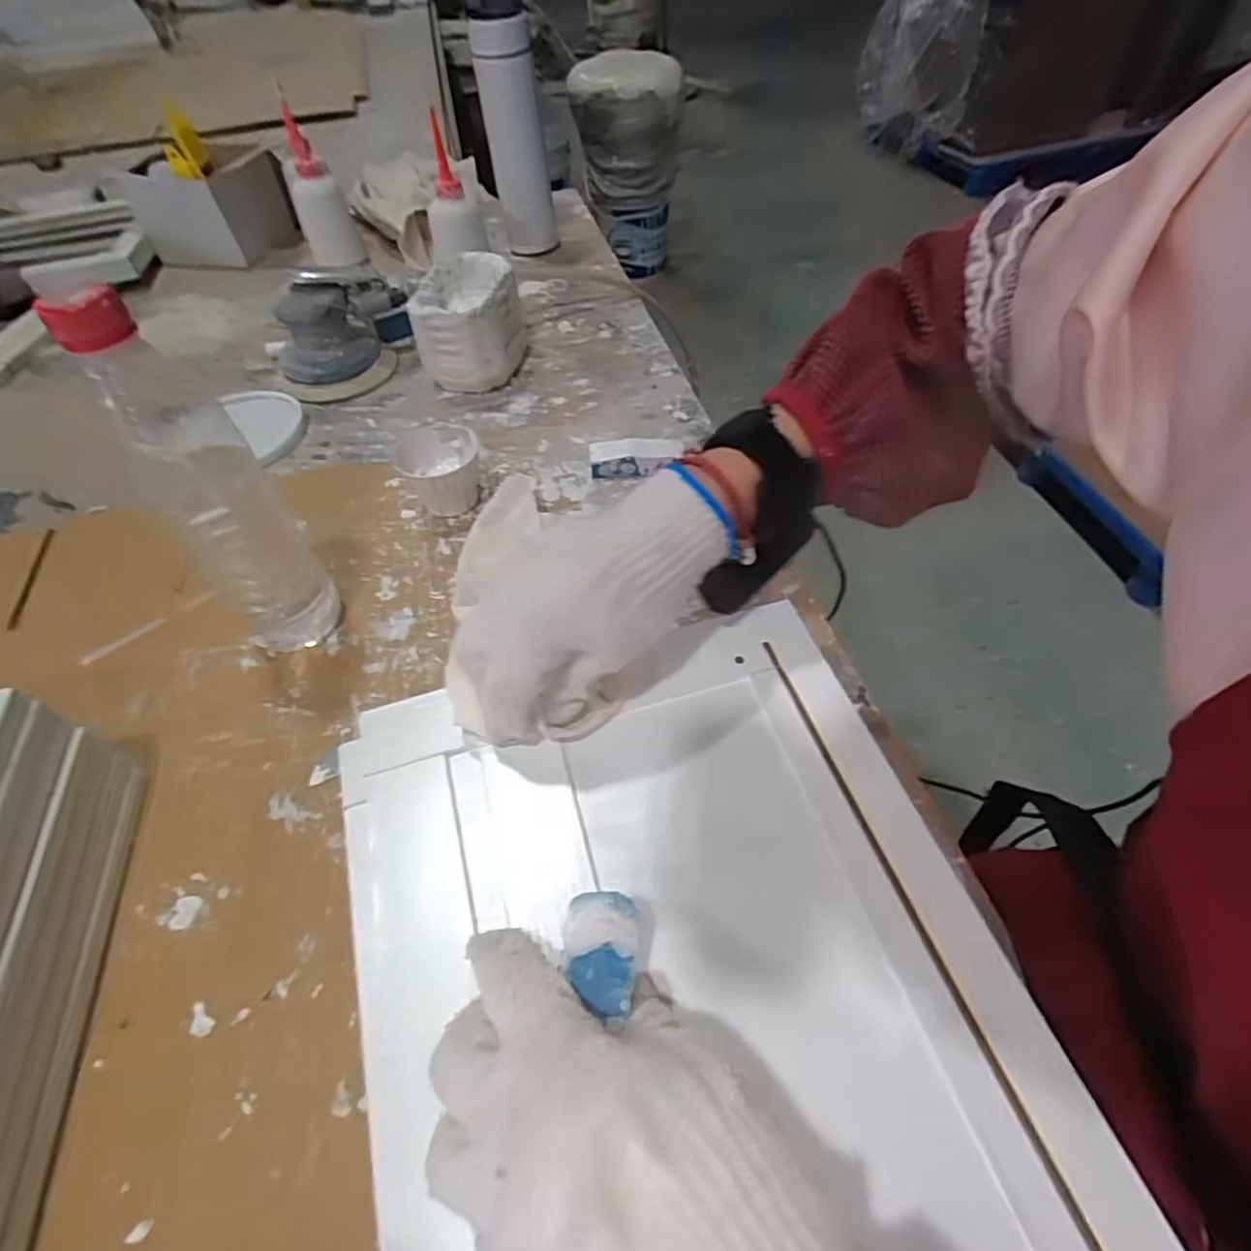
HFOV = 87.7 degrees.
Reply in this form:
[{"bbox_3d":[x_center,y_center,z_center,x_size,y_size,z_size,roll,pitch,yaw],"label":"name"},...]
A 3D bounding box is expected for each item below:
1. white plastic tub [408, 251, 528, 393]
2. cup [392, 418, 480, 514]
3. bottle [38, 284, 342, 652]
[{"bbox_3d":[-0.149,-0.288,0.627,0.100,0.086,0.125,-13,51,-7],"label":"white plastic tub"},{"bbox_3d":[-0.143,-0.124,0.514,0.059,0.049,0.064,-35,57,-23],"label":"cup"},{"bbox_3d":[-0.222,-0.068,0.361,0.052,0.222,0.053,-34,56,-22],"label":"bottle"}]

